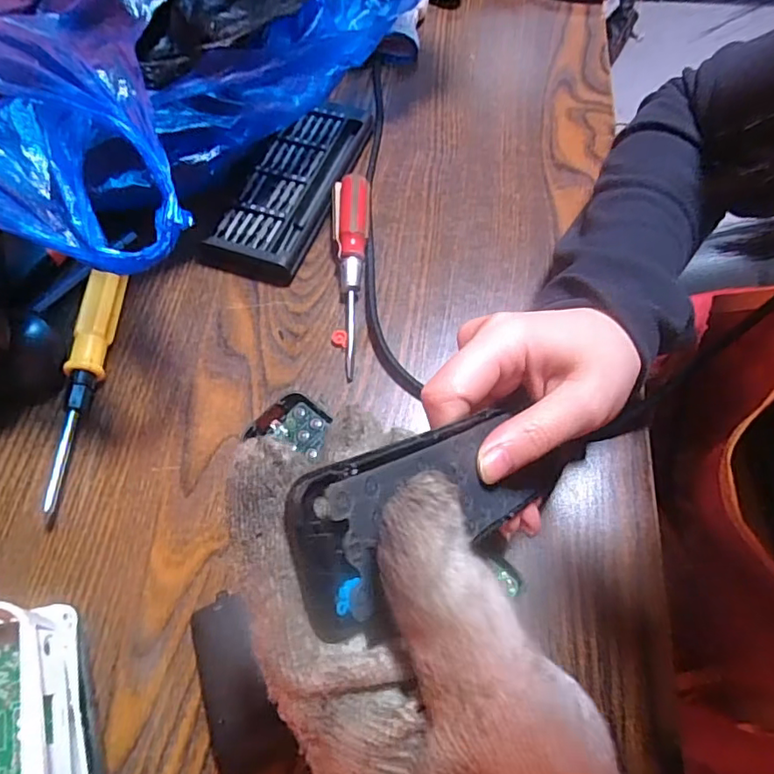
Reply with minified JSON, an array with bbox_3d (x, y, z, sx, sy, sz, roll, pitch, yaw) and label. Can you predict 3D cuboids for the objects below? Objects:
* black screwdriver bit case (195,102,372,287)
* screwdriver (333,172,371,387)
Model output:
[{"bbox_3d":[-0.066,-0.139,0.373,0.063,0.026,0.151,19,63,10],"label":"black screwdriver bit case"},{"bbox_3d":[-0.023,-0.072,0.339,0.023,0.015,0.138,0,74,0],"label":"screwdriver"}]

